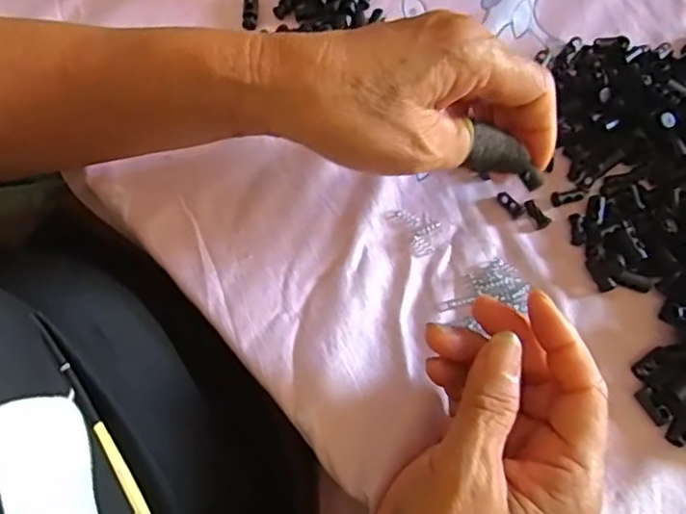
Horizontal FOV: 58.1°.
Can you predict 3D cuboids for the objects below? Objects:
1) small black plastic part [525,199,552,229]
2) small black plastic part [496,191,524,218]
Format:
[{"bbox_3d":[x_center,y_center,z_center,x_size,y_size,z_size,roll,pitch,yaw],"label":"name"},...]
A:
[{"bbox_3d":[0.105,-0.024,0.335,0.007,0.004,0.017,-24,72,-8],"label":"small black plastic part"},{"bbox_3d":[0.091,-0.029,0.337,0.017,0.004,0.008,43,76,14],"label":"small black plastic part"}]

